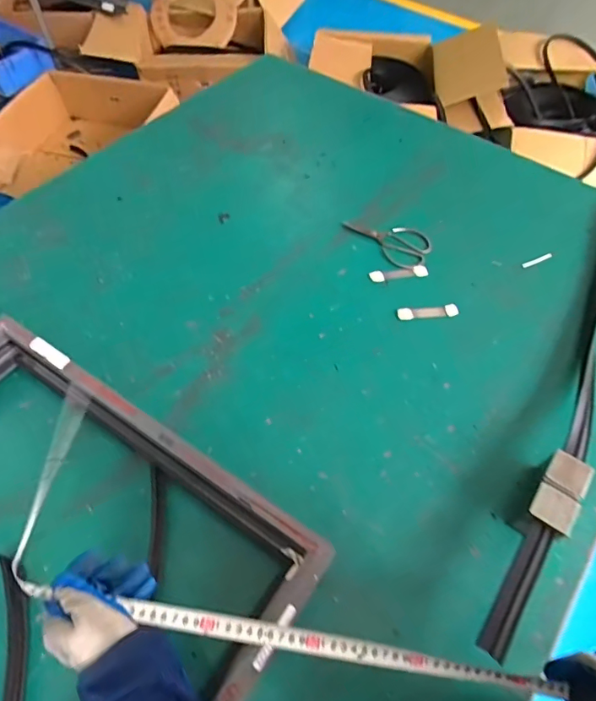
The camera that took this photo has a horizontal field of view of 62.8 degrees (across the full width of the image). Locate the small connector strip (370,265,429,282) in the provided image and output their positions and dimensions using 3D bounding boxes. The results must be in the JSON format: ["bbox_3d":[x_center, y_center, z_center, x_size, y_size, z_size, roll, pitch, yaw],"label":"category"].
[{"bbox_3d":[0.192,-0.146,0.923,0.108,0.008,0.024,-9,58,-8],"label":"small connector strip"}]

